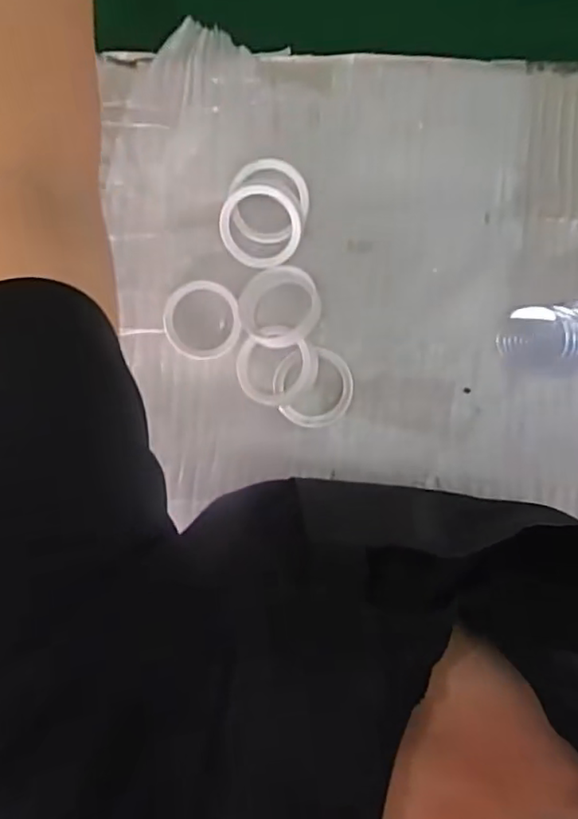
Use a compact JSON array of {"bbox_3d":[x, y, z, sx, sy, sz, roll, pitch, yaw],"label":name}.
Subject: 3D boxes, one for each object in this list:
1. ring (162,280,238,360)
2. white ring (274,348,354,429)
[{"bbox_3d":[-0.059,-0.060,0.411,0.051,0.015,0.052,0,95,3],"label":"ring"},{"bbox_3d":[0.016,-0.016,0.413,0.053,0.016,0.055,0,95,3],"label":"white ring"}]

